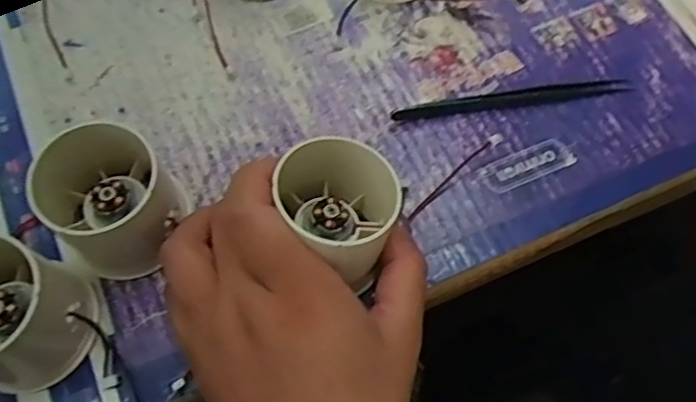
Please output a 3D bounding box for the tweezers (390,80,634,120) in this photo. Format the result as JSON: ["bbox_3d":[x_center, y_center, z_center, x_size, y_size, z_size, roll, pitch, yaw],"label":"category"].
[{"bbox_3d":[0.085,-0.054,0.322,0.127,0.010,0.009,-10,66,-6],"label":"tweezers"}]

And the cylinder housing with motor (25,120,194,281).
[{"bbox_3d":[-0.100,0.000,0.269,0.054,0.049,0.051,1,64,-2],"label":"cylinder housing with motor"}]

